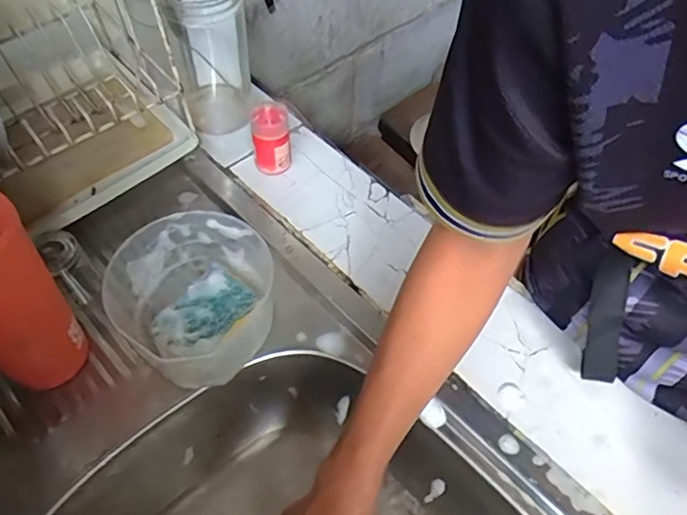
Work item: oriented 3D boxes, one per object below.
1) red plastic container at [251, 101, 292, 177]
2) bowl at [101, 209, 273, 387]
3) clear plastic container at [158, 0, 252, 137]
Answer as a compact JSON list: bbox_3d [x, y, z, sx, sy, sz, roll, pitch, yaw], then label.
[{"bbox_3d":[-0.080,-0.129,0.603,0.040,0.081,0.034,-8,56,-7],"label":"red plastic container"},{"bbox_3d":[-0.135,0.031,0.501,0.137,0.067,0.135,1,55,-1],"label":"bowl"},{"bbox_3d":[-0.152,-0.240,0.623,0.079,0.177,0.100,-12,56,-10],"label":"clear plastic container"}]

